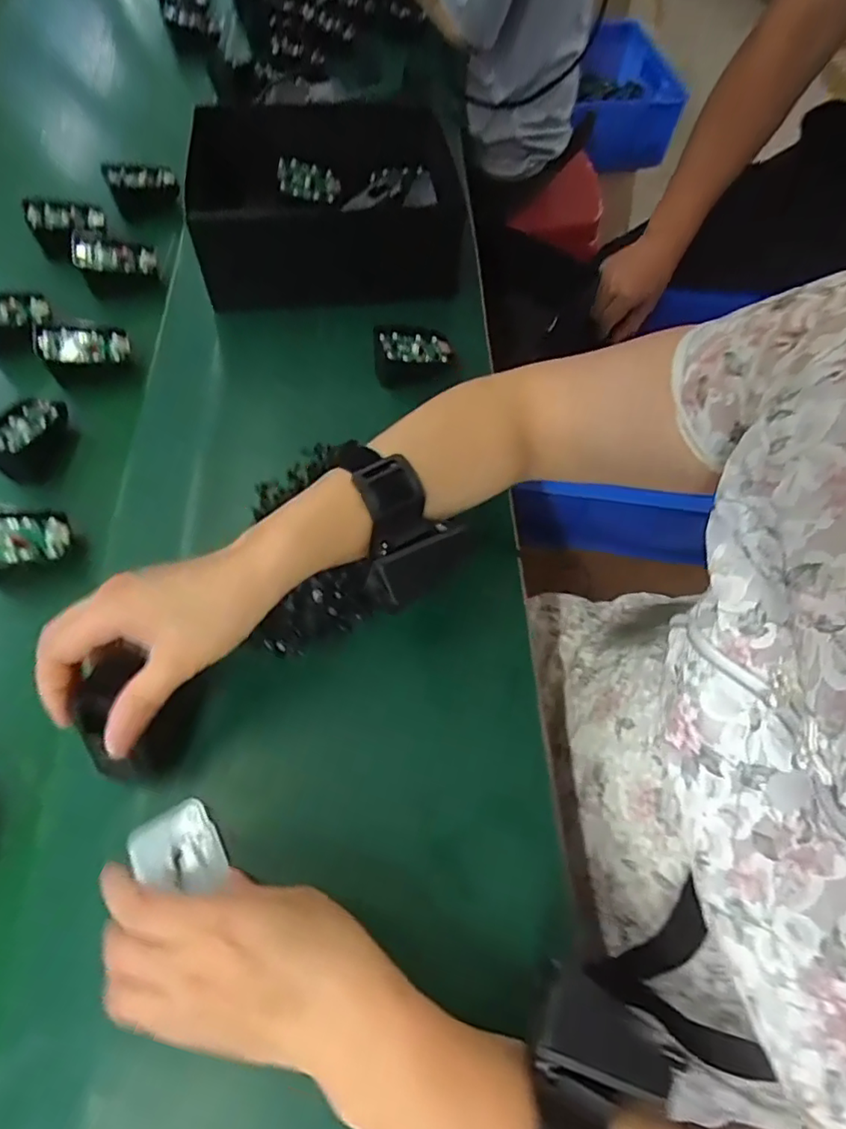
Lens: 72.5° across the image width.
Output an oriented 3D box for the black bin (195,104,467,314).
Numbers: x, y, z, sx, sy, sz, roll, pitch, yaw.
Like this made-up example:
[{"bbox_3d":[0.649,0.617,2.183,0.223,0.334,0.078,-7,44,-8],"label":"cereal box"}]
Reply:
[{"bbox_3d":[-0.087,-0.349,0.546,0.232,0.088,0.200,-6,62,-4],"label":"black bin"}]

